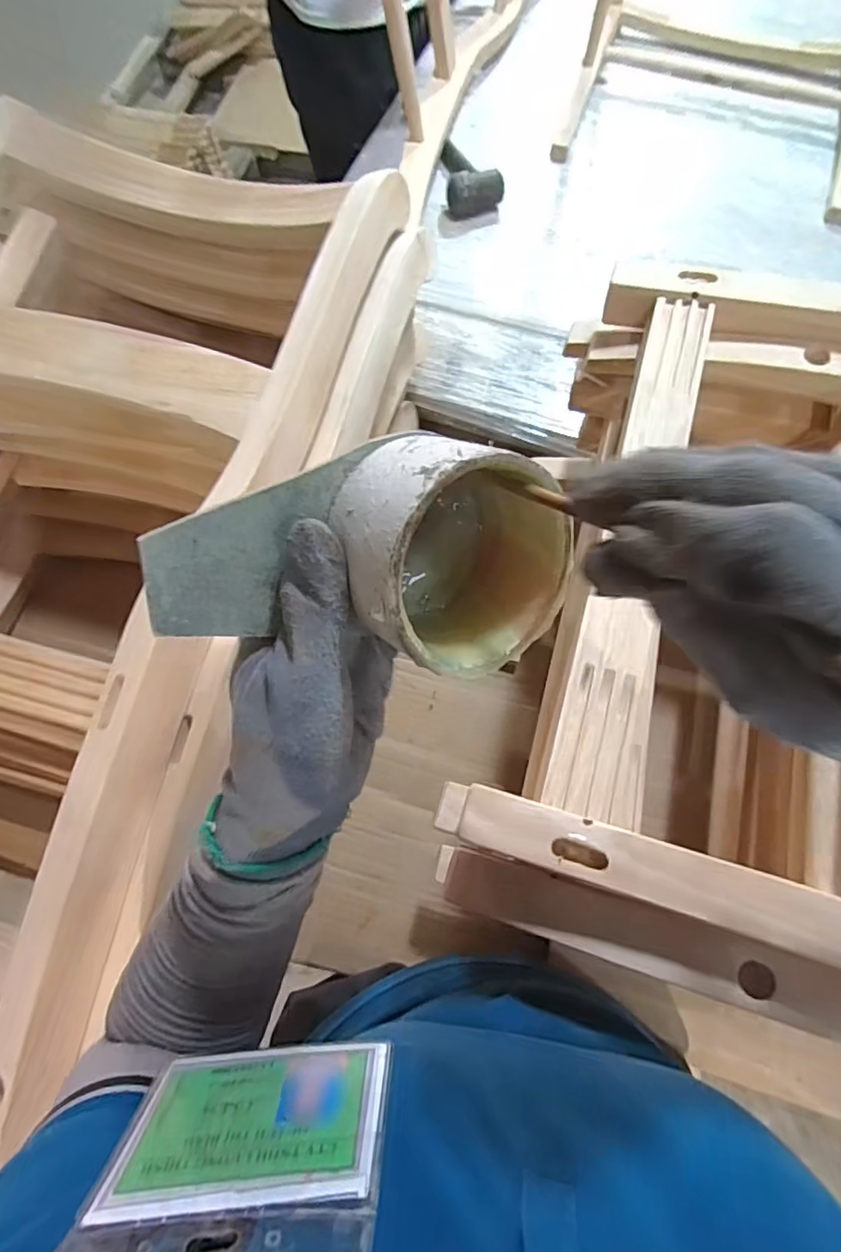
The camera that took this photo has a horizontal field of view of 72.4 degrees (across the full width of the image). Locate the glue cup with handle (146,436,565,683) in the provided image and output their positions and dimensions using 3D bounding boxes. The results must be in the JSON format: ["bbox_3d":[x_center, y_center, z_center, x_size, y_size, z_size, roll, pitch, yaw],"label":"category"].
[{"bbox_3d":[-0.016,-0.022,0.213,0.144,0.080,0.078,-8,68,-4],"label":"glue cup with handle"}]

